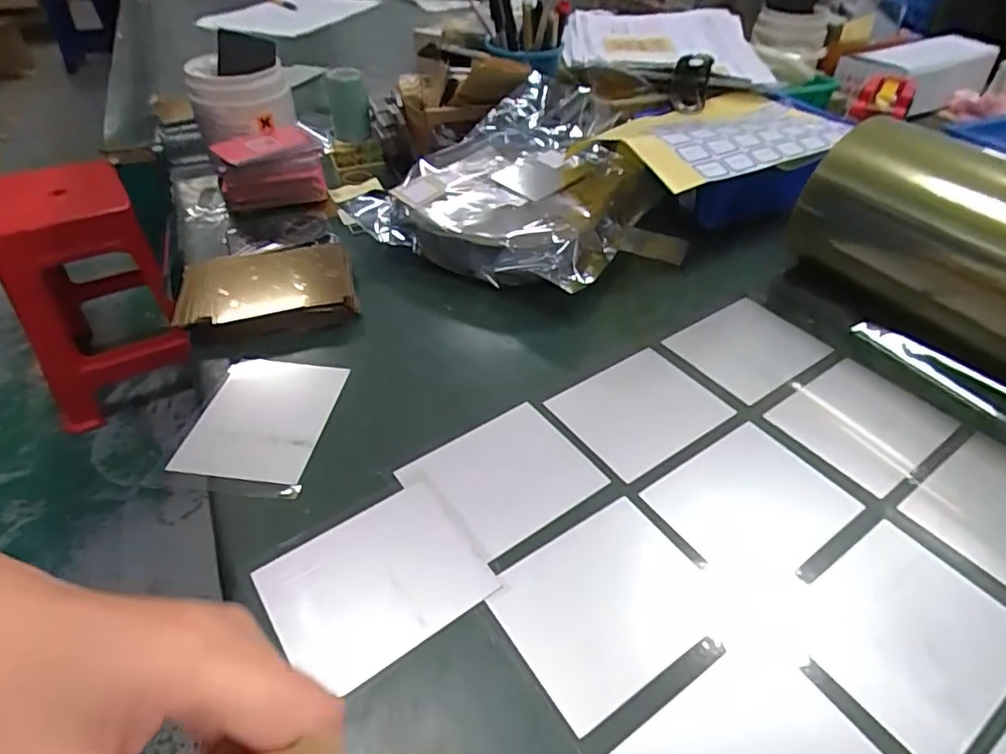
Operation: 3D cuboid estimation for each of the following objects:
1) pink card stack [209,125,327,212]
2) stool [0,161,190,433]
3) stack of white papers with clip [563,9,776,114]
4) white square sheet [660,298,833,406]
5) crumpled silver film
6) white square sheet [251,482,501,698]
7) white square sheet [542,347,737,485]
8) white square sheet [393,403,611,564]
[{"bbox_3d":[-0.230,-0.205,0.583,0.100,0.057,0.049,-13,45,-14],"label":"pink card stack"},{"bbox_3d":[-0.955,-0.214,1.356,0.331,0.466,0.365,-24,48,-23],"label":"stool"},{"bbox_3d":[0.209,-0.438,0.771,0.243,0.046,0.403,3,42,3],"label":"stack of white papers with clip"},{"bbox_3d":[0.182,-0.024,0.431,0.099,0.004,0.078,-26,49,-25],"label":"white square sheet"},{"bbox_3d":[0.016,-0.191,0.560,0.241,0.078,0.264,20,46,20],"label":"crumpled silver film"},{"bbox_3d":[-0.063,0.102,0.291,0.097,0.005,0.077,-27,54,-26],"label":"white square sheet"},{"bbox_3d":[0.088,0.021,0.380,0.099,0.006,0.078,-26,47,-26],"label":"white square sheet"},{"bbox_3d":[0.001,0.058,0.341,0.096,0.004,0.079,-25,49,-27],"label":"white square sheet"}]

